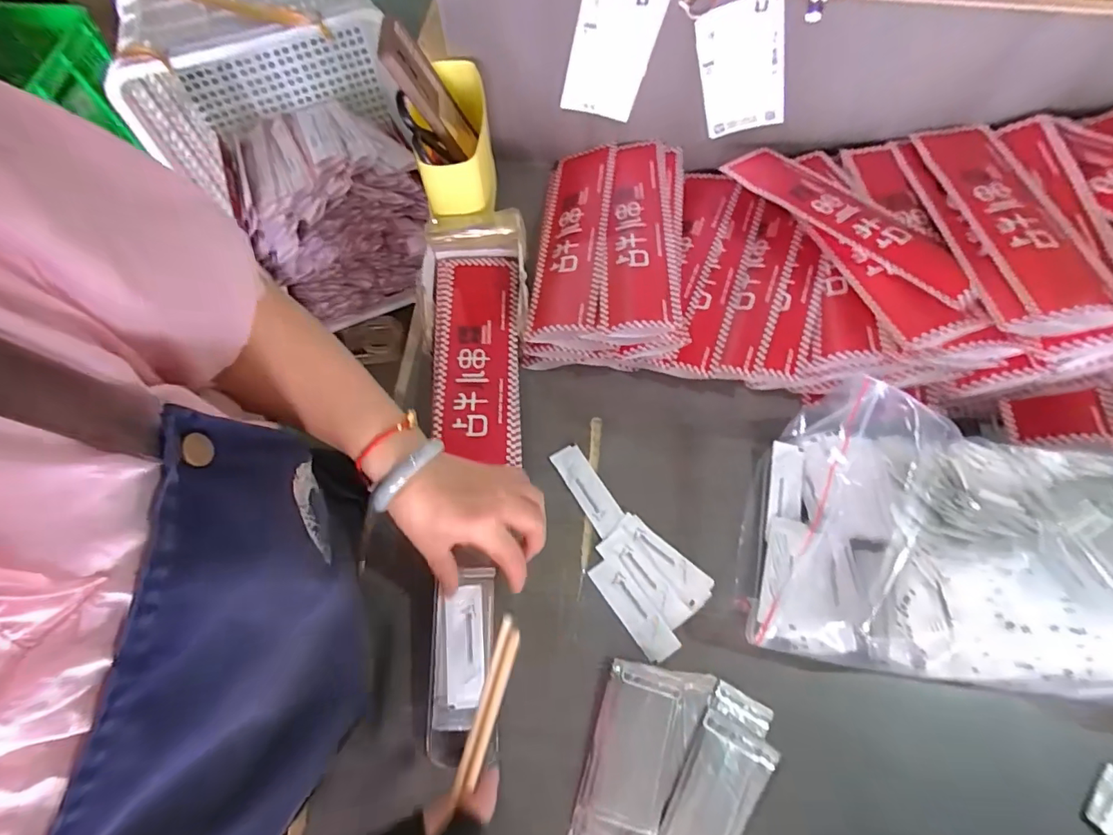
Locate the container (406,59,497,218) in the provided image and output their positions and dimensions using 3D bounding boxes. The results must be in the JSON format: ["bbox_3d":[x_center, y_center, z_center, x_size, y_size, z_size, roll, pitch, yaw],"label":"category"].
[{"bbox_3d":[-0.104,-0.285,0.520,0.070,0.073,0.150,-8,69,-3],"label":"container"}]

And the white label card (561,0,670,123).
[{"bbox_3d":[0.054,-0.363,0.500,0.078,0.132,0.005,2,71,-10],"label":"white label card"}]

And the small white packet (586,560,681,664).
[{"bbox_3d":[0.065,0.166,0.433,0.027,0.004,0.092,-37,70,-8],"label":"small white packet"}]

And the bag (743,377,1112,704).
[{"bbox_3d":[0.338,0.094,0.385,0.322,0.127,0.227,11,69,5],"label":"bag"}]

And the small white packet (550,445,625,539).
[{"bbox_3d":[0.030,0.067,0.474,0.030,0.005,0.089,-32,69,-8],"label":"small white packet"}]

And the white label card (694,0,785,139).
[{"bbox_3d":[0.187,-0.349,0.505,0.077,0.131,0.007,-1,67,24],"label":"white label card"}]

